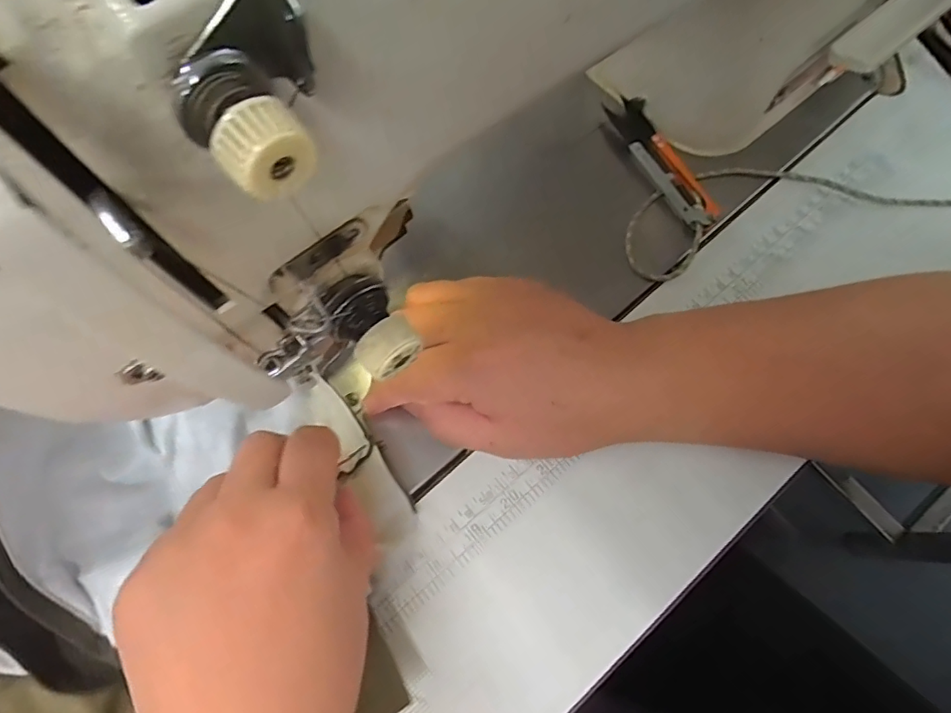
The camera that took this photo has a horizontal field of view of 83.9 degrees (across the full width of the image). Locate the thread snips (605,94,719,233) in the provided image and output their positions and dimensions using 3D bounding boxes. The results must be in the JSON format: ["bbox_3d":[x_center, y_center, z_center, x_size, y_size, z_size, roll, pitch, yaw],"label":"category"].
[{"bbox_3d":[0.113,-0.118,0.321,0.024,0.010,0.098,-24,73,-7],"label":"thread snips"}]

